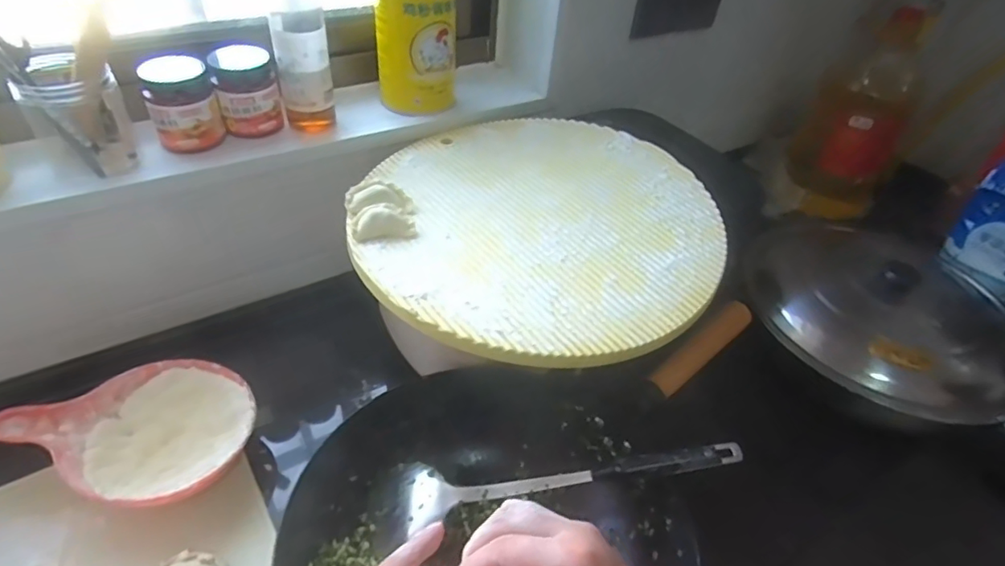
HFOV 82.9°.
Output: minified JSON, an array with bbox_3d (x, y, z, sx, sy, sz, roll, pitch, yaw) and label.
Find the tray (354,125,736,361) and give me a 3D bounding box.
[{"bbox_3d":[0.045,-0.074,0.612,0.361,0.042,0.372,4,39,-3],"label":"tray"}]

